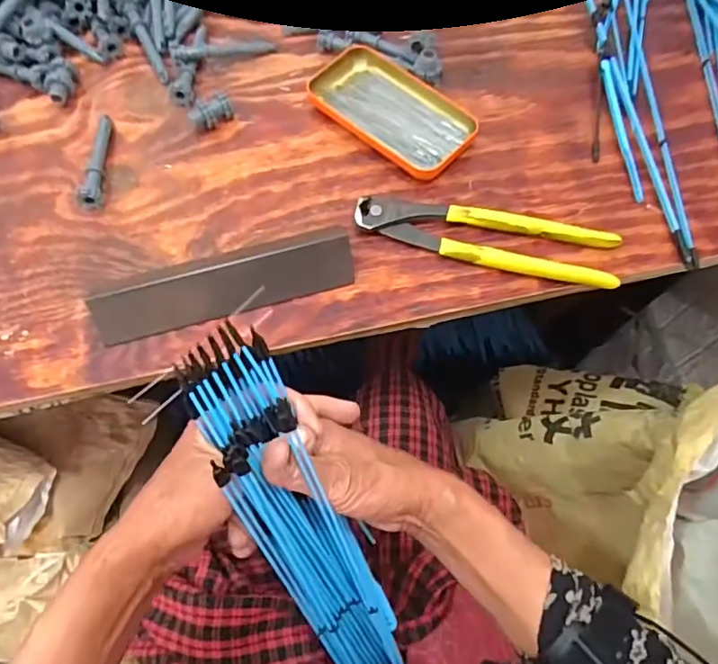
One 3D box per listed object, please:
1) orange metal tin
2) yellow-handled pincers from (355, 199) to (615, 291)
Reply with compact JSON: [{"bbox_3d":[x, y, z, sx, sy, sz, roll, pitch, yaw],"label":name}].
[{"bbox_3d":[0.029,-0.196,0.484,0.150,0.020,0.079,42,72,17],"label":"orange metal tin"},{"bbox_3d":[0.097,-0.072,0.430,0.199,0.018,0.049,12,66,6],"label":"yellow-handled pincers"}]

